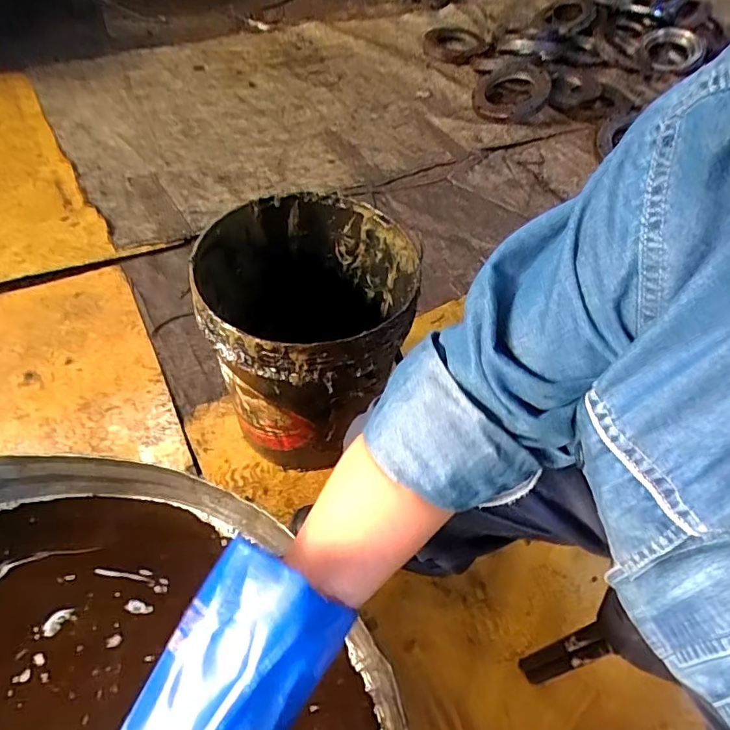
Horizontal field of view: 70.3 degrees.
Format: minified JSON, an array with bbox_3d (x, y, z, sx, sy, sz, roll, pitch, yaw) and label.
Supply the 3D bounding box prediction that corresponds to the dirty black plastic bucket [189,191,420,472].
[{"bbox_3d":[-0.072,-0.036,0.754,0.266,0.307,0.249,-5,54,-4],"label":"dirty black plastic bucket"}]

